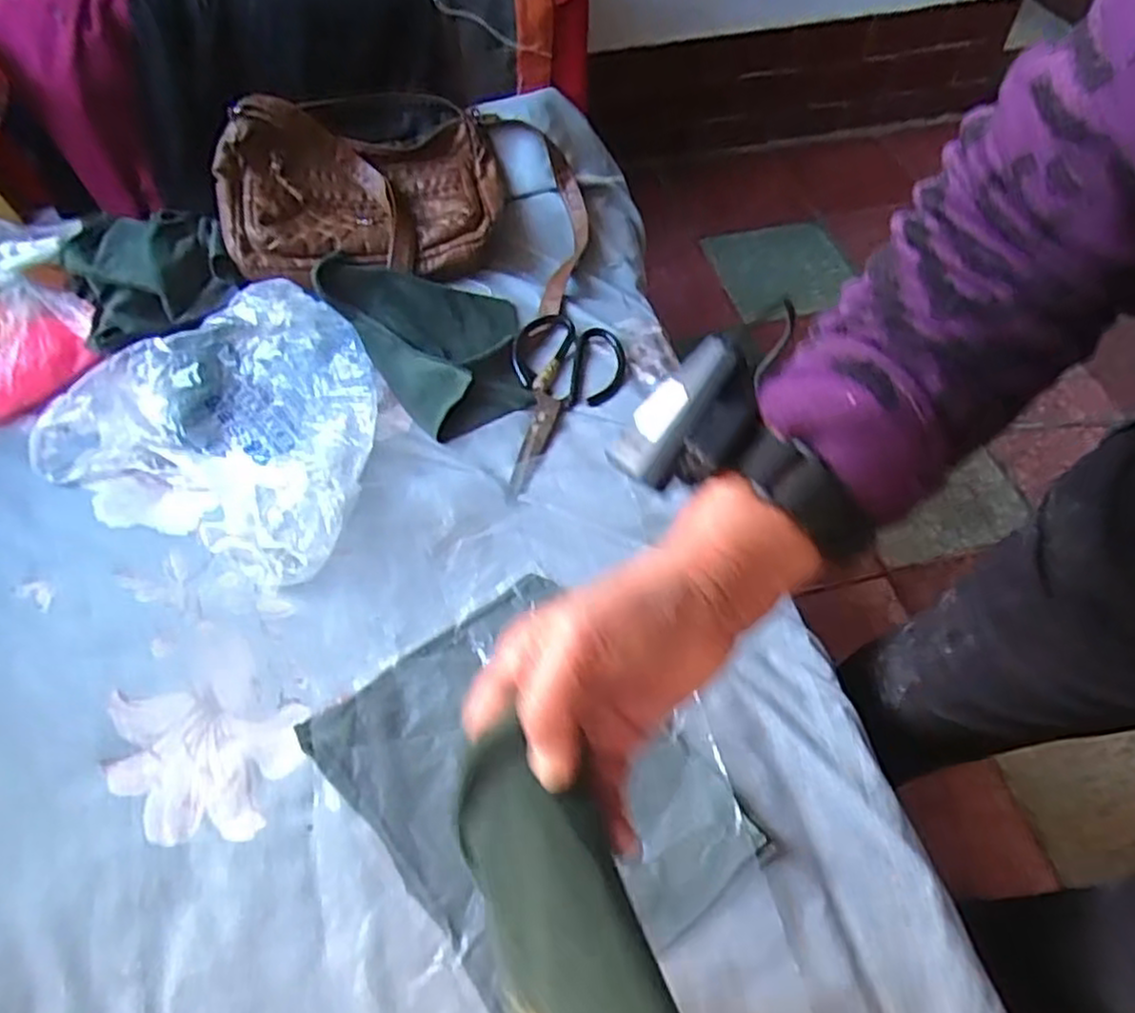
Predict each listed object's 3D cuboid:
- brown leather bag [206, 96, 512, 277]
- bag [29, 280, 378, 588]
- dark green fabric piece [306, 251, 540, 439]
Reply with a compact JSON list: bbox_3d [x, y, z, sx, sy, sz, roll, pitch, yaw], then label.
[{"bbox_3d":[-0.217,-0.334,0.802,0.295,0.112,0.192,-8,56,-6],"label":"brown leather bag"},{"bbox_3d":[-0.309,-0.088,0.702,0.325,0.073,0.265,23,59,14],"label":"bag"},{"bbox_3d":[-0.142,-0.170,0.732,0.192,0.070,0.194,-8,56,-6],"label":"dark green fabric piece"}]

